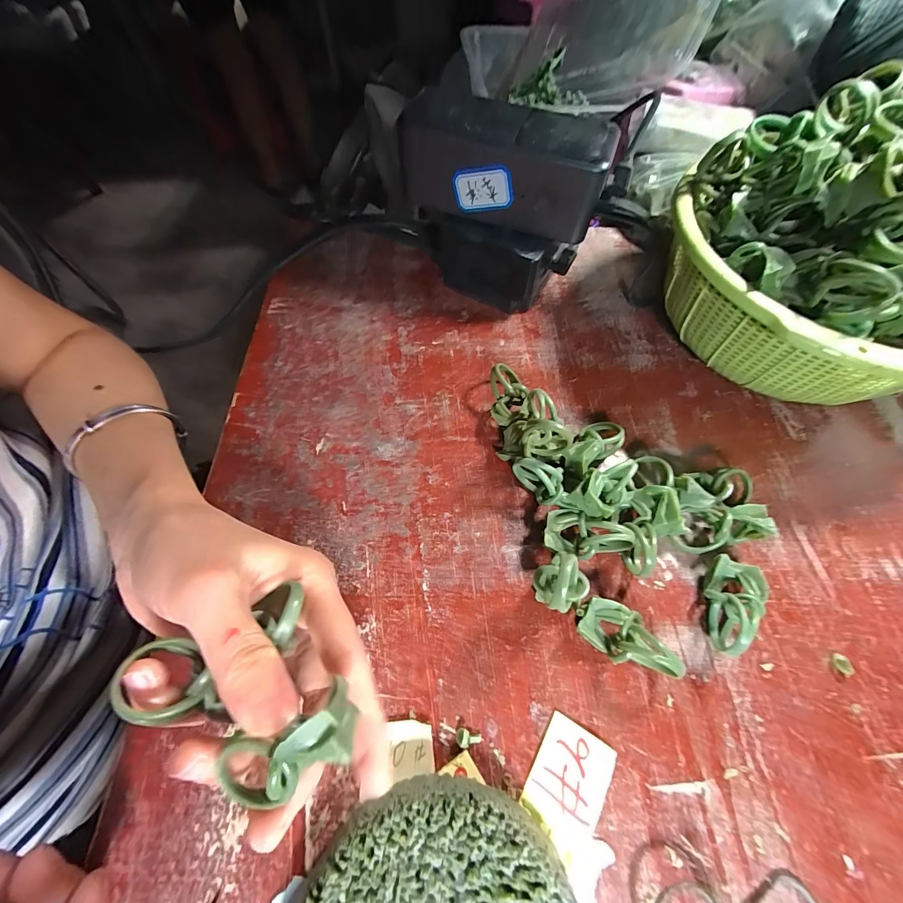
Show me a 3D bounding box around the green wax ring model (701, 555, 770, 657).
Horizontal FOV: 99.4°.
[{"bbox_3d":[0.140,0.077,0.190,0.021,0.022,0.046,19,63,9],"label":"green wax ring model"}]

